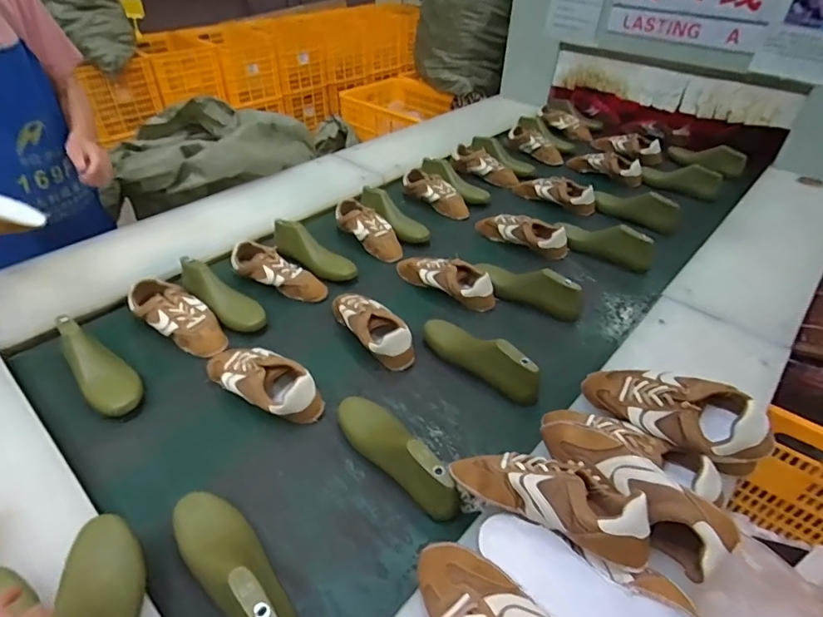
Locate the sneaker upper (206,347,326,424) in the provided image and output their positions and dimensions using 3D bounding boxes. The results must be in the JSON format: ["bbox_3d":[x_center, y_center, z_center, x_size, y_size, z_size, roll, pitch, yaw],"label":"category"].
[{"bbox_3d":[-0.266,0.115,0.816,0.249,0.072,0.087,21,45,21],"label":"sneaker upper"}]

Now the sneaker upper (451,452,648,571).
[{"bbox_3d":[0.174,0.218,0.594,0.240,0.062,0.107,21,45,21],"label":"sneaker upper"}]

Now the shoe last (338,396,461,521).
[{"bbox_3d":[-0.023,0.212,0.713,0.081,0.091,0.233,-23,47,-26],"label":"shoe last"}]

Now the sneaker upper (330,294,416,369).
[{"bbox_3d":[-0.080,0.035,0.927,0.098,0.085,0.206,-20,46,-24],"label":"sneaker upper"}]

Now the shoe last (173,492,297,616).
[{"bbox_3d":[-0.217,0.315,0.580,0.077,0.091,0.247,-30,50,-31],"label":"shoe last"}]

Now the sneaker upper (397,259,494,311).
[{"bbox_3d":[0.072,-0.069,1.069,0.244,0.081,0.072,24,46,23],"label":"sneaker upper"}]

